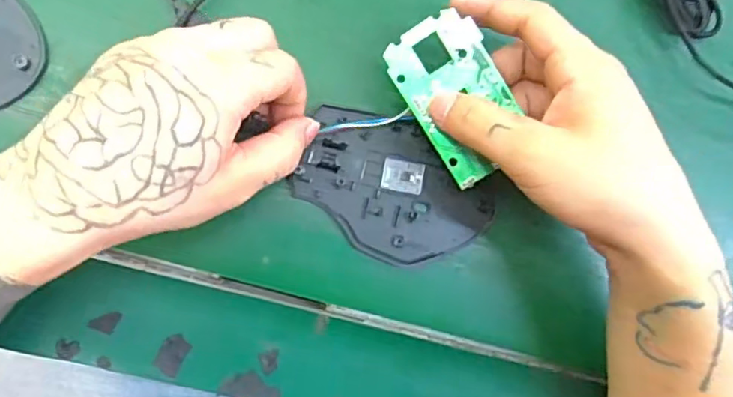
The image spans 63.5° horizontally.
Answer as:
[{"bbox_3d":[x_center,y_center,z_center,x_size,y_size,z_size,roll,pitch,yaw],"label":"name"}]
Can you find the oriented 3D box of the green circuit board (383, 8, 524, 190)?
[{"bbox_3d":[0.044,-0.049,0.285,0.045,0.004,0.077,-31,91,7],"label":"green circuit board"}]

